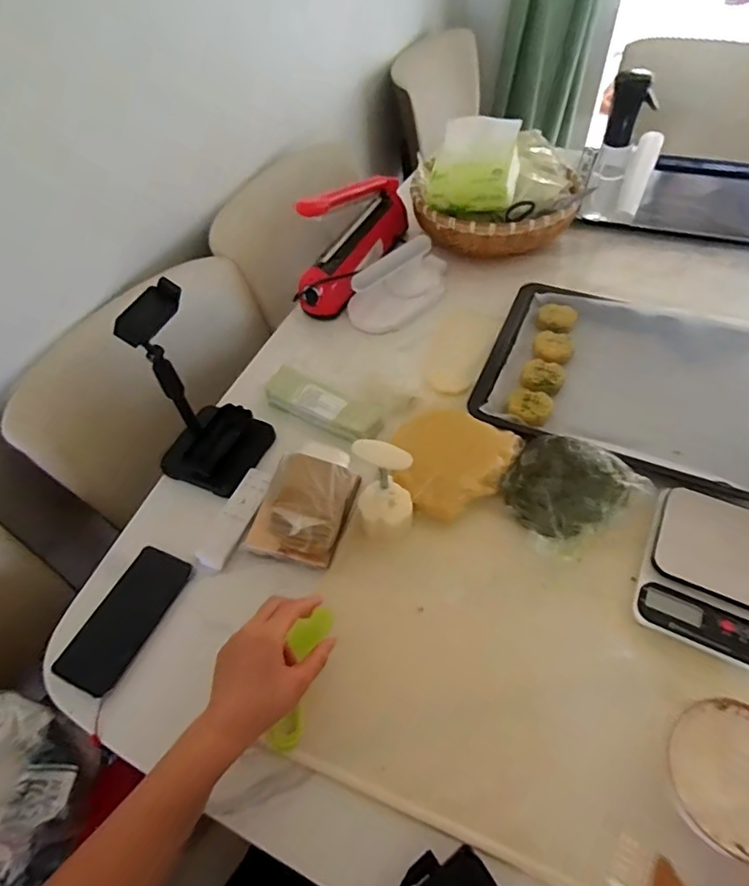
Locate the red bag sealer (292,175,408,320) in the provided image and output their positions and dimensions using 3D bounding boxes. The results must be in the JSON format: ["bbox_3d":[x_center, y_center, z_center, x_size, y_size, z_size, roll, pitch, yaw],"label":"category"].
[{"bbox_3d":[-0.036,-0.372,0.898,0.084,0.172,0.305,19,57,17],"label":"red bag sealer"}]

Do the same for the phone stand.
[{"bbox_3d":[-0.223,-0.058,0.633,0.115,0.246,0.122,15,56,14],"label":"phone stand"}]

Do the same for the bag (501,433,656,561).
[{"bbox_3d":[0.228,0.044,0.616,0.145,0.062,0.139,-28,56,-16],"label":"bag"}]

